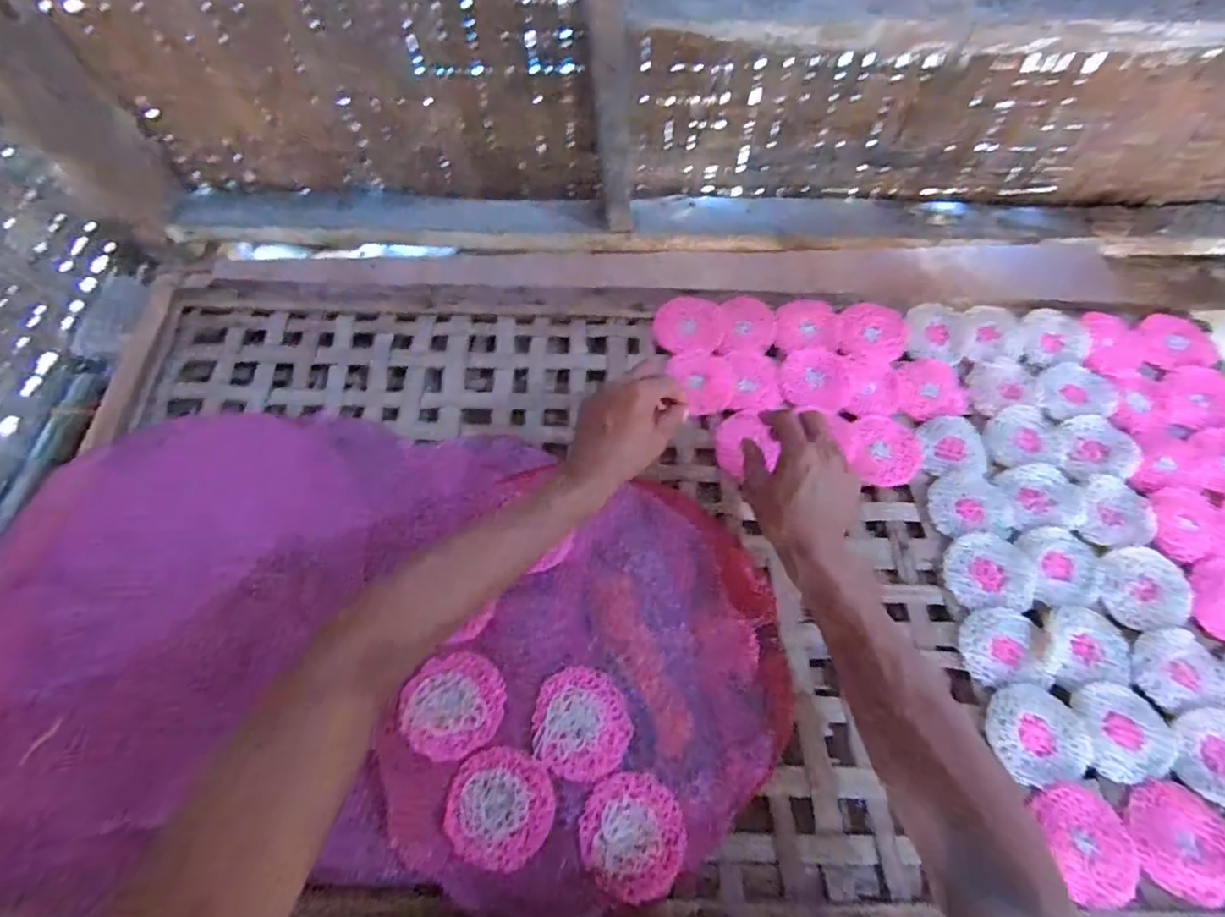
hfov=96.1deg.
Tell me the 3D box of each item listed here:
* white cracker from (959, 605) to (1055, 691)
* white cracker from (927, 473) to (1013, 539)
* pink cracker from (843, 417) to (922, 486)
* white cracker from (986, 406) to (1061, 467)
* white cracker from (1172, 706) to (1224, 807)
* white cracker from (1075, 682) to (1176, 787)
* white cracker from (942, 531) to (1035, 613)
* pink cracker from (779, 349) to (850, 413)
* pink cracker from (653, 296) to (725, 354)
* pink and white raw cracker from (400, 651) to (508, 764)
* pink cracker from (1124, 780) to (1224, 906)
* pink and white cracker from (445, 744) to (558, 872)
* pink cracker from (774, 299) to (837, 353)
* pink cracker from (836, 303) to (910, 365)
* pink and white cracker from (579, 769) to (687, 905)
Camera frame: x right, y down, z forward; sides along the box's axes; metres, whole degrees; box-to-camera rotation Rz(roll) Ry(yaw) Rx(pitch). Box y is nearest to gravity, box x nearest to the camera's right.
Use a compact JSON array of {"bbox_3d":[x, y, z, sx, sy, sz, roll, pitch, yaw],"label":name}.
[{"bbox_3d":[0.349,0.170,0.497,0.066,0.009,0.069,-5,65,-3],"label":"white cracker"},{"bbox_3d":[0.357,0.048,0.555,0.073,0.010,0.063,3,65,0],"label":"white cracker"},{"bbox_3d":[0.287,-0.007,0.577,0.073,0.017,0.071,0,65,-1],"label":"pink cracker"},{"bbox_3d":[0.439,-0.024,0.585,0.084,0.008,0.068,0,65,-1],"label":"white cracker"},{"bbox_3d":[0.508,0.248,0.456,0.079,0.005,0.072,1,65,-1],"label":"white cracker"},{"bbox_3d":[0.436,0.231,0.468,0.075,0.006,0.073,-2,65,-2],"label":"white cracker"},{"bbox_3d":[0.357,0.107,0.526,0.077,0.013,0.072,3,65,0],"label":"white cracker"},{"bbox_3d":[0.224,-0.088,0.610,0.072,0.006,0.073,12,65,4],"label":"pink cracker"},{"bbox_3d":[0.088,-0.155,0.634,0.078,0.014,0.069,-2,65,-2],"label":"pink cracker"},{"bbox_3d":[-0.128,0.198,0.445,0.078,0.009,0.076,0,65,-1],"label":"pink and white raw cracker"},{"bbox_3d":[0.449,0.298,0.430,0.077,0.008,0.076,1,65,-1],"label":"pink cracker"},{"bbox_3d":[-0.084,0.264,0.415,0.076,0.007,0.076,0,65,-1],"label":"pink and white cracker"},{"bbox_3d":[0.223,-0.154,0.636,0.069,0.011,0.065,4,65,1],"label":"pink cracker"},{"bbox_3d":[0.300,-0.145,0.632,0.080,0.018,0.069,17,66,7],"label":"pink cracker"},{"bbox_3d":[0.017,0.284,0.415,0.075,0.016,0.079,0,65,-1],"label":"pink and white cracker"}]

